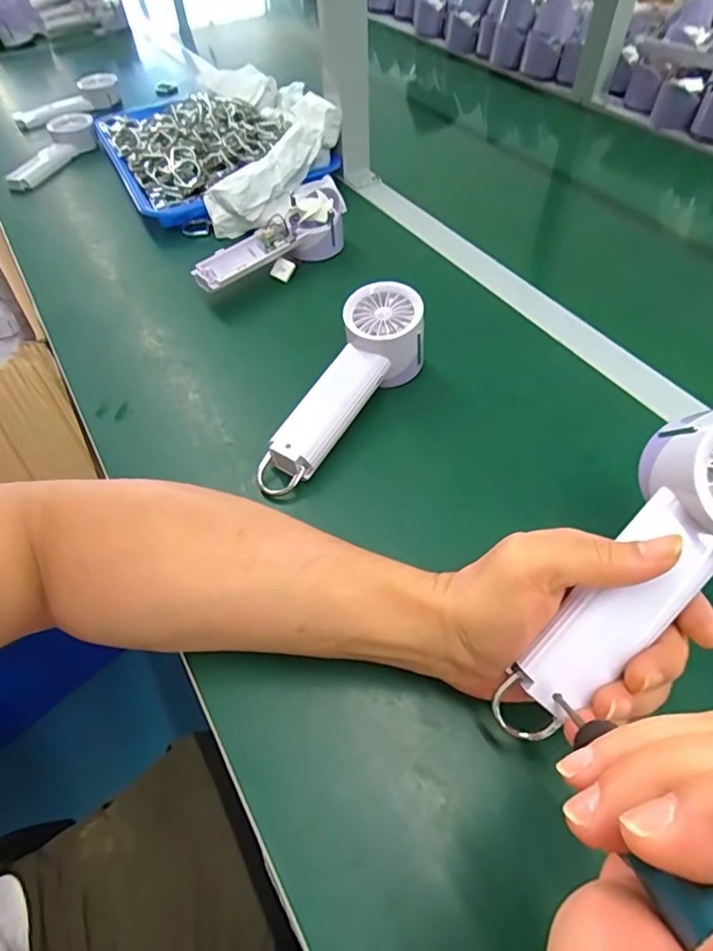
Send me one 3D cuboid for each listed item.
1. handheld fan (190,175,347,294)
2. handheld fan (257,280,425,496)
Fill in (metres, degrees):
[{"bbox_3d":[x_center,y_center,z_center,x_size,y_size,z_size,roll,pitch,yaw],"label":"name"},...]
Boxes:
[{"bbox_3d":[-0.088,-0.241,0.544,0.181,0.070,0.065,-37,60,-21],"label":"handheld fan"},{"bbox_3d":[-0.007,-0.071,0.423,0.066,0.056,0.186,28,75,20],"label":"handheld fan"}]

